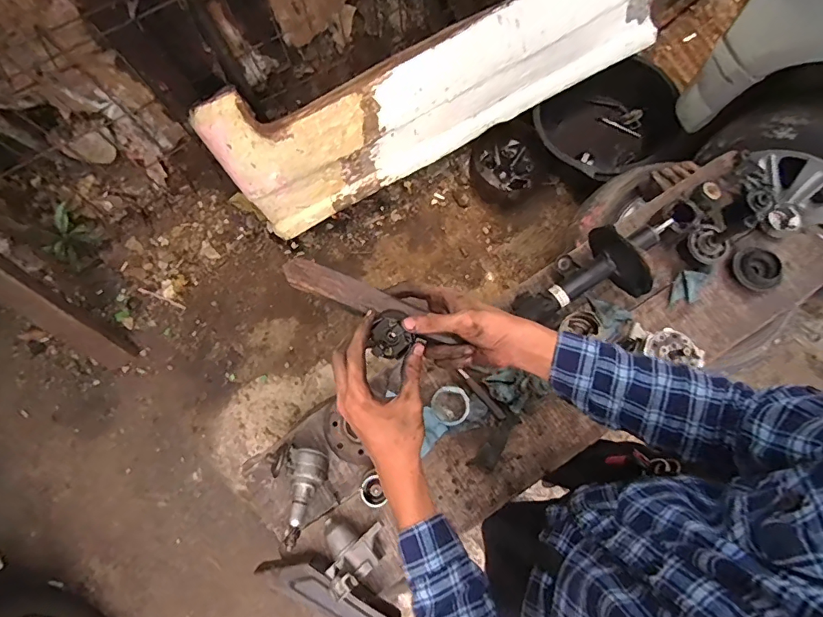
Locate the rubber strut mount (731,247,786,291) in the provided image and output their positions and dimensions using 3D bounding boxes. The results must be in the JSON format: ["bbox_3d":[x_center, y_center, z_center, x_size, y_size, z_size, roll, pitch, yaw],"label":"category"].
[{"bbox_3d":[0.718,-0.083,0.955,0.094,0.020,0.094,0,91,3],"label":"rubber strut mount"}]

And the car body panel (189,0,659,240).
[{"bbox_3d":[0.113,-0.688,1.349,1.396,0.465,0.150,-28,48,-7],"label":"car body panel"}]

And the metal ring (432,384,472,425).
[{"bbox_3d":[0.078,0.190,0.904,0.074,0.025,0.074,-1,72,2],"label":"metal ring"}]

